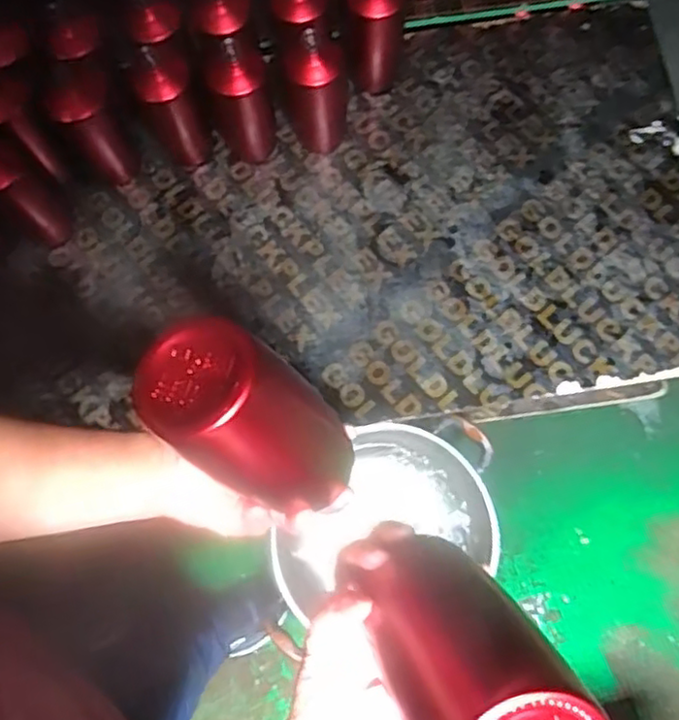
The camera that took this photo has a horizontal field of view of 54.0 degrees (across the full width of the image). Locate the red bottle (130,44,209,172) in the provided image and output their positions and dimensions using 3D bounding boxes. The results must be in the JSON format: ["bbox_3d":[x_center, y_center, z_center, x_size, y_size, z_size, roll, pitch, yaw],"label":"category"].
[{"bbox_3d":[-0.236,-0.356,0.932,0.067,0.201,0.077,-21,76,-4],"label":"red bottle"}]

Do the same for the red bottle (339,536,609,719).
[{"bbox_3d":[0.063,0.153,0.336,0.075,0.157,0.074,-31,99,-6],"label":"red bottle"}]

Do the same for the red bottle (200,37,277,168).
[{"bbox_3d":[-0.139,-0.361,0.931,0.081,0.198,0.088,-16,76,-2],"label":"red bottle"}]

